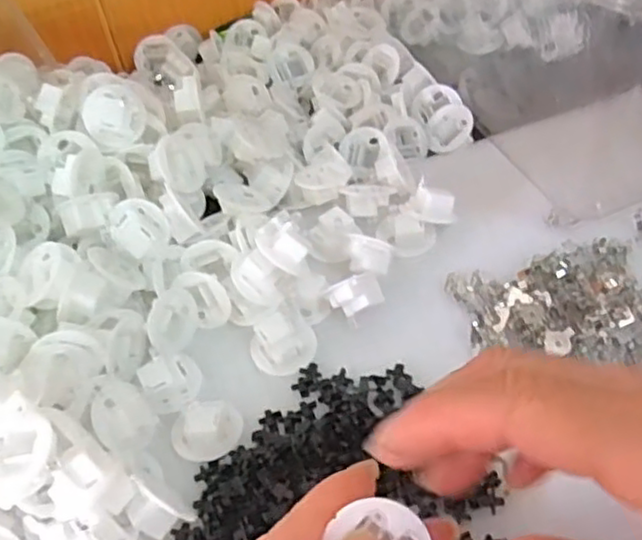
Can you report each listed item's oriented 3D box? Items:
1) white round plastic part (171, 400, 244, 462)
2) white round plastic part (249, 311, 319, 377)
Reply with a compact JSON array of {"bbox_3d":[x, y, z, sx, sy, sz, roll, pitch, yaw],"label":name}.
[{"bbox_3d":[-0.052,0.070,0.312,0.032,0.014,0.028,-16,54,-8],"label":"white round plastic part"},{"bbox_3d":[-0.019,0.034,0.341,0.032,0.011,0.032,-2,54,3],"label":"white round plastic part"}]

